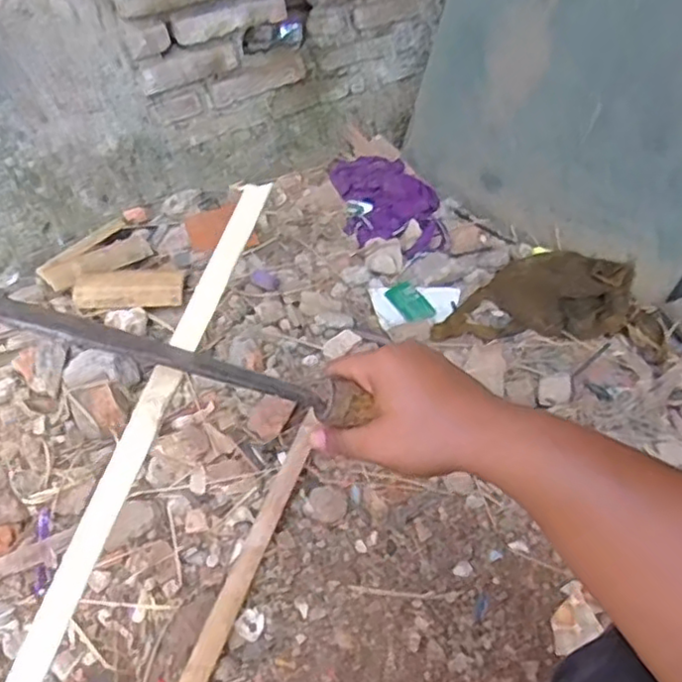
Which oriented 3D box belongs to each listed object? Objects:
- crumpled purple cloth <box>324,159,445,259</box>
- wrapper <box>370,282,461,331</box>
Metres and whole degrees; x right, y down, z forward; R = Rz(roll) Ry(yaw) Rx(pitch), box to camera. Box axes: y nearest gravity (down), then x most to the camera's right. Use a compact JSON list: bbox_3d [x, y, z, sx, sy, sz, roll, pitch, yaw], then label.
[{"bbox_3d":[0.100,-0.302,1.413,0.207,0.030,0.344,-8,47,-7],"label":"crumpled purple cloth"},{"bbox_3d":[0.135,-0.070,1.203,0.155,0.019,0.103,0,47,1],"label":"wrapper"}]

